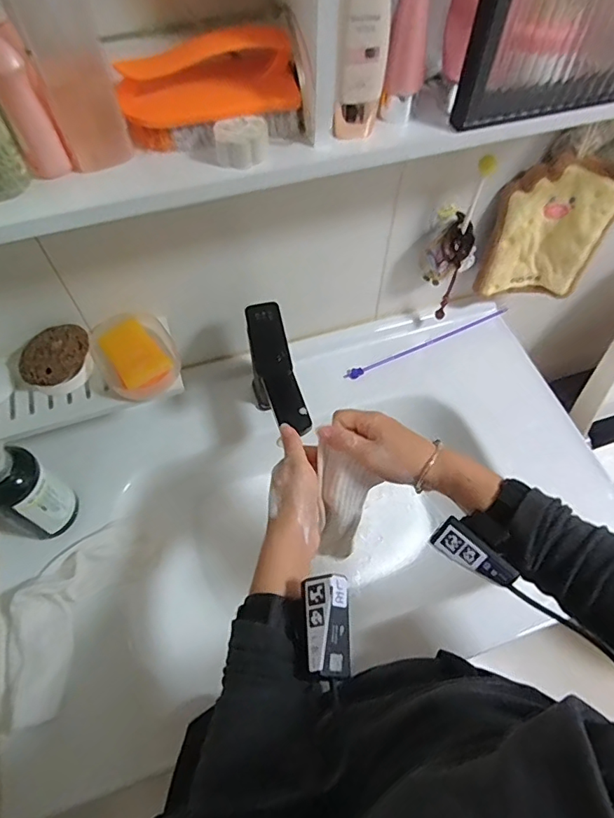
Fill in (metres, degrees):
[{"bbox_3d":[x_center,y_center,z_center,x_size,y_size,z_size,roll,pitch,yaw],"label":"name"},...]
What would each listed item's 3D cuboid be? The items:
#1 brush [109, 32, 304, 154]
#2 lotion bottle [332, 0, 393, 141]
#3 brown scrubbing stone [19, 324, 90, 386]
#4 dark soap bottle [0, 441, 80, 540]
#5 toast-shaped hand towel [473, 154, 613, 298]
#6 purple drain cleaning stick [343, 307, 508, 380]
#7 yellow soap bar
[{"bbox_3d":[-0.076,-0.250,0.382,0.131,0.060,0.050,-13,61,-8],"label":"brush"},{"bbox_3d":[0.041,-0.257,0.365,0.034,0.109,0.028,10,60,5],"label":"lotion bottle"},{"bbox_3d":[-0.288,-0.065,0.567,0.057,0.021,0.082,11,60,6],"label":"brown scrubbing stone"},{"bbox_3d":[-0.322,0.088,0.551,0.060,0.159,0.067,26,63,14],"label":"dark soap bottle"},{"bbox_3d":[0.322,-0.237,0.673,0.145,0.199,0.040,5,60,2],"label":"toast-shaped hand towel"},{"bbox_3d":[0.189,-0.105,0.768,0.283,0.020,0.014,-21,62,-12],"label":"purple drain cleaning stick"},{"bbox_3d":[-0.206,-0.068,0.585,0.056,0.015,0.101,-33,65,-18],"label":"yellow soap bar"}]

